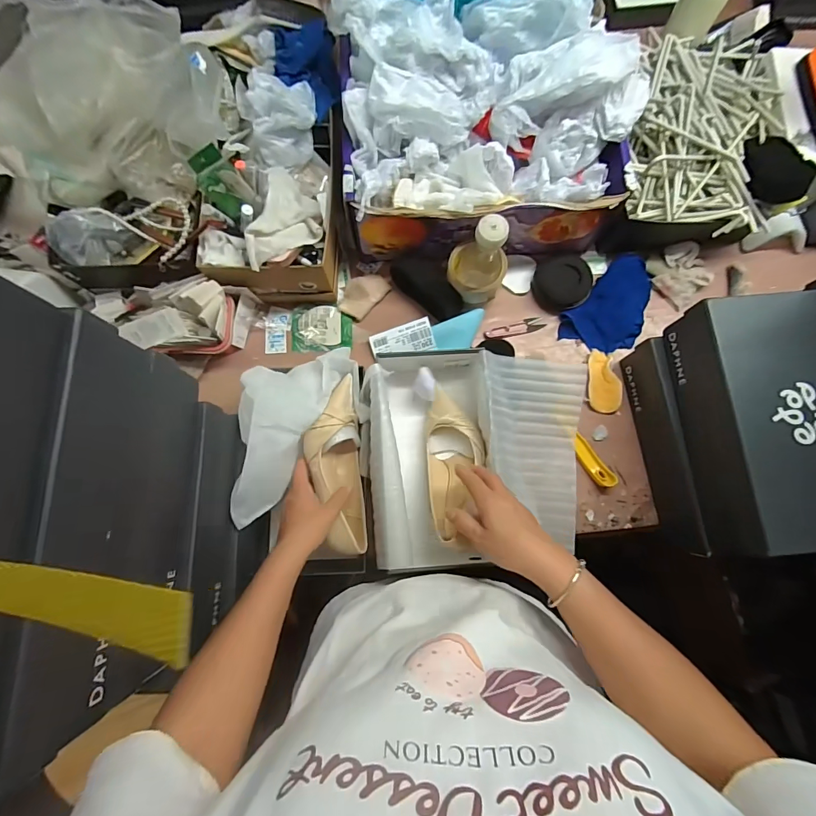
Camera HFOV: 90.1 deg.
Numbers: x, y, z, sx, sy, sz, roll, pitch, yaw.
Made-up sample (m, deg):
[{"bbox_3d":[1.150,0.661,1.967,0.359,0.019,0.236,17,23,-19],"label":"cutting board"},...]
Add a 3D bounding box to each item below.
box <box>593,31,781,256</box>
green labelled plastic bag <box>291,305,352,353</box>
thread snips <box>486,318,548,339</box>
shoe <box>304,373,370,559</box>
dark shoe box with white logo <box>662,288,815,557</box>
[{"bbox_3d":[0.452,-0.425,0.662,0.231,0.115,0.332,13,79,2],"label":"box"},{"bbox_3d":[-0.143,-0.133,0.676,0.098,0.008,0.078,-3,79,-1],"label":"green labelled plastic bag"},{"bbox_3d":[0.177,-0.131,0.676,0.101,0.011,0.023,-14,79,-3],"label":"thread snips"},{"bbox_3d":[-0.105,0.082,0.590,0.075,0.076,0.239,-7,80,-2],"label":"shoe"},{"bbox_3d":[0.440,0.017,0.502,0.176,0.101,0.298,-2,79,-1],"label":"dark shoe box with white logo"}]

